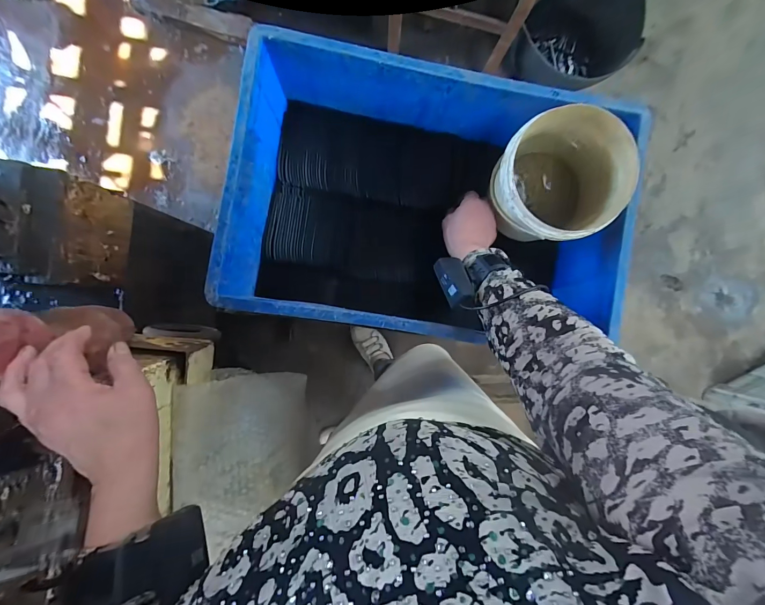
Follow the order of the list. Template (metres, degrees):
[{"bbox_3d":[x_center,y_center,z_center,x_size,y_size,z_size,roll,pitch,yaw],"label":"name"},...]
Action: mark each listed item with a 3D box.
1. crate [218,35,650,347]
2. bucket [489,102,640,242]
[{"bbox_3d":[0.060,-0.131,0.489,0.504,0.171,0.331,9,91,-7],"label":"crate"},{"bbox_3d":[0.227,-0.159,0.491,0.159,0.160,0.151,0,92,-7],"label":"bucket"}]

